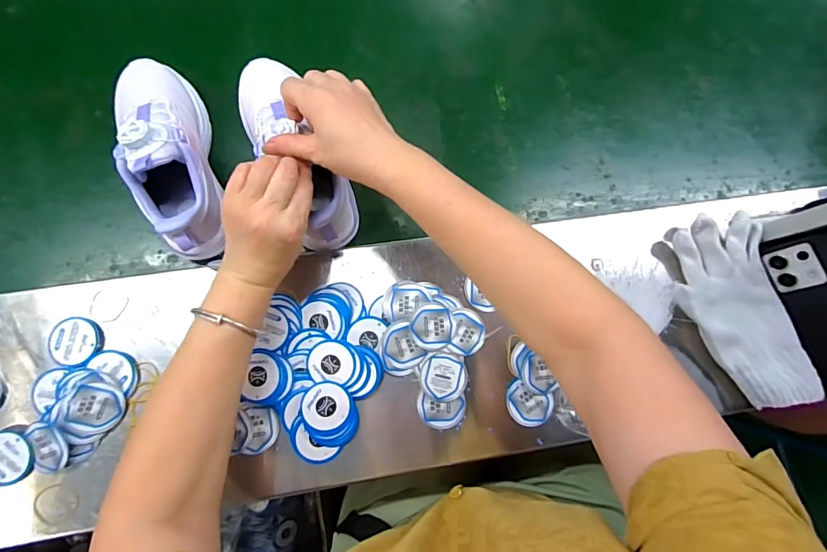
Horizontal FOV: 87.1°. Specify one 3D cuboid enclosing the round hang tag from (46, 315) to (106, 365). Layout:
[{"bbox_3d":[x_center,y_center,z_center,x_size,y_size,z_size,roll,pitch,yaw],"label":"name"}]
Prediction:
[{"bbox_3d":[-0.334,0.063,0.427,0.050,0.004,0.044,28,80,0],"label":"round hang tag"}]

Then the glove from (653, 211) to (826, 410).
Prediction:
[{"bbox_3d":[0.344,0.038,0.468,0.120,0.037,0.207,-8,76,-5],"label":"glove"}]

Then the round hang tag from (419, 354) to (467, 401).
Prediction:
[{"bbox_3d":[0.031,0.104,0.447,0.047,0.004,0.047,2,84,-5],"label":"round hang tag"}]

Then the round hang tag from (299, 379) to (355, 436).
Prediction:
[{"bbox_3d":[-0.084,0.128,0.423,0.048,0.005,0.050,1,83,-9],"label":"round hang tag"}]

